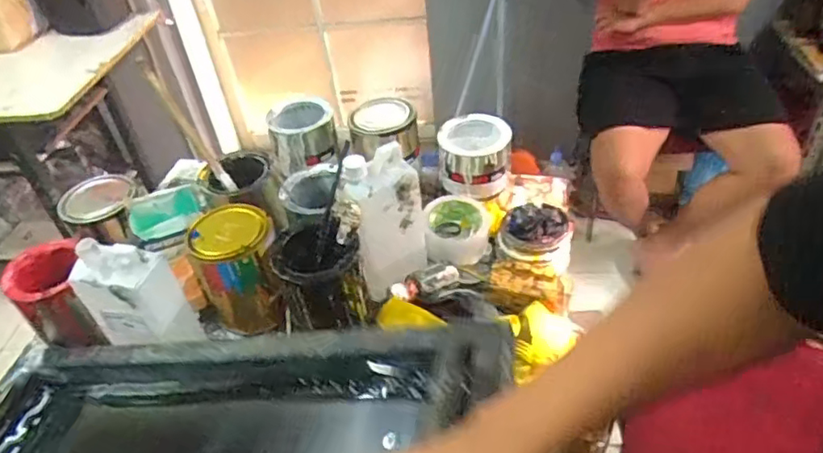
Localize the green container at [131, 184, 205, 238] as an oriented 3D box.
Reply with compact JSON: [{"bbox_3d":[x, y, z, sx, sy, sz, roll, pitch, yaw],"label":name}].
[{"bbox_3d":[-0.343,-0.018,0.847,0.105,0.035,0.076,-12,41,-5],"label":"green container"}]

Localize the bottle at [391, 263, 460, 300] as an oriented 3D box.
[{"bbox_3d":[0.021,0.074,0.822,0.100,0.034,0.028,-24,43,-18],"label":"bottle"}]

